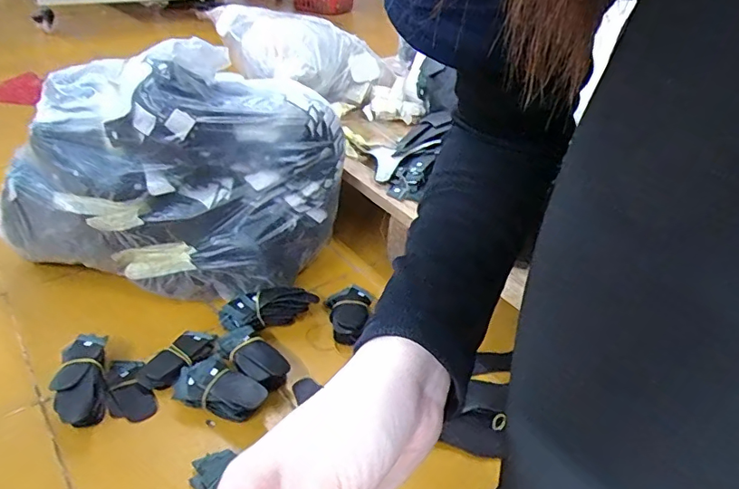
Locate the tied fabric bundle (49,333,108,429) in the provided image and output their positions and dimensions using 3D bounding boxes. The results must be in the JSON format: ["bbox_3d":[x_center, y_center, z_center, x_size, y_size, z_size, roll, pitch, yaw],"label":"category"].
[{"bbox_3d":[-0.291,0.137,0.519,0.046,0.038,0.109,-10,37,-22],"label":"tied fabric bundle"}]

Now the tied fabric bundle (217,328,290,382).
[{"bbox_3d":[-0.129,0.127,0.565,0.045,0.038,0.096,-25,44,-37],"label":"tied fabric bundle"}]

